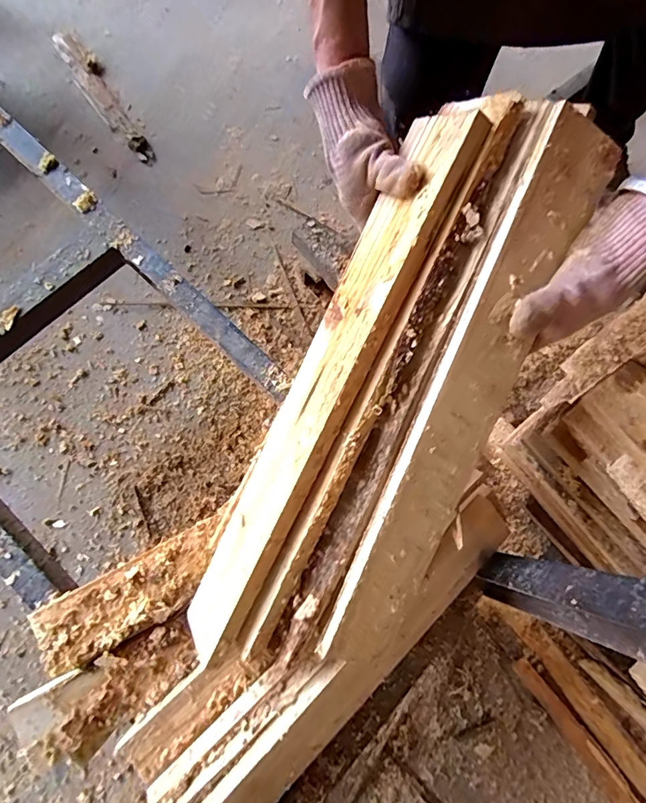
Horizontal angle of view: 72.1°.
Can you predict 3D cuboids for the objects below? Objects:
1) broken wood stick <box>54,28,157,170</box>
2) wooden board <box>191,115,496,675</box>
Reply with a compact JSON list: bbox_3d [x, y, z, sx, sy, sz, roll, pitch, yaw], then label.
[{"bbox_3d":[-0.494,-0.683,0.992,0.065,0.020,0.430,-31,78,-9],"label":"broken wood stick"},{"bbox_3d":[-0.015,0.004,0.414,0.016,0.088,0.524,17,104,-38],"label":"wooden board"}]

